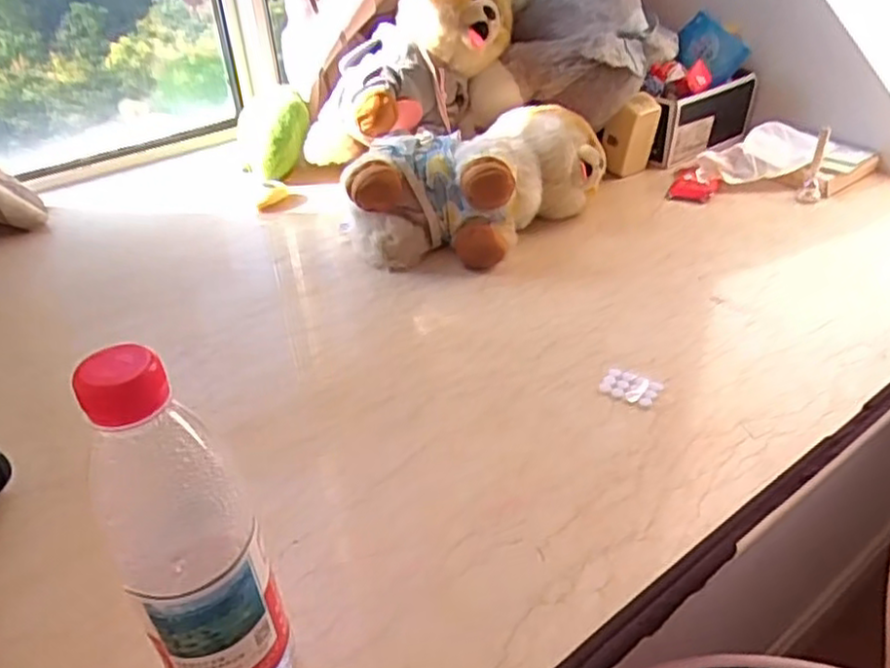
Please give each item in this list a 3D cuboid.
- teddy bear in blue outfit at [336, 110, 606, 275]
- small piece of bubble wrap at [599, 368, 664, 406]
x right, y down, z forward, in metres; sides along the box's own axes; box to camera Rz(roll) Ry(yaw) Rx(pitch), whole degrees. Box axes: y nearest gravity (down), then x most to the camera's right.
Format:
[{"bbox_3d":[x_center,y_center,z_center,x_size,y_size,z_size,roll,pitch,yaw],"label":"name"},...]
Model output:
[{"bbox_3d":[0.026,-0.169,0.799,0.264,0.124,0.170,-27,42,-28],"label":"teddy bear in blue outfit"},{"bbox_3d":[0.152,0.042,0.579,0.045,0.004,0.031,19,42,29],"label":"small piece of bubble wrap"}]

